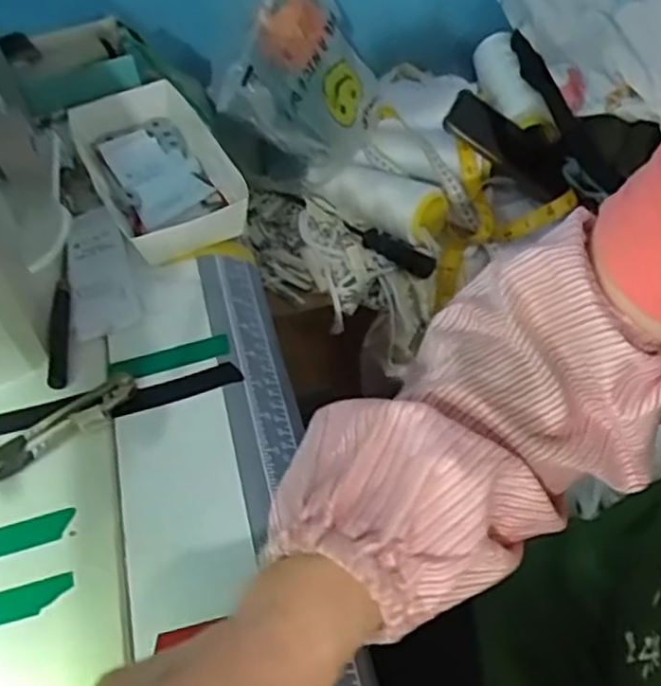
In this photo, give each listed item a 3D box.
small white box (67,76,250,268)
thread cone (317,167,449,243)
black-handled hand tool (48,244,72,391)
[{"bbox_3d":[-0.133,-0.132,0.543,0.090,0.042,0.182,-25,52,-12],"label":"small white box"},{"bbox_3d":[0.056,-0.156,0.752,0.133,0.045,0.055,29,60,27],"label":"thread cone"},{"bbox_3d":[-0.178,-0.021,0.471,0.012,0.007,0.123,-9,47,-6],"label":"black-handled hand tool"}]

